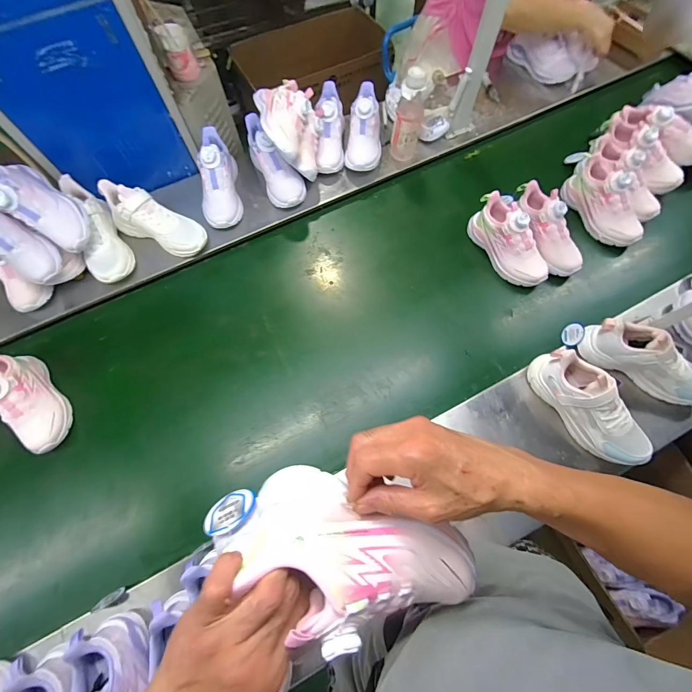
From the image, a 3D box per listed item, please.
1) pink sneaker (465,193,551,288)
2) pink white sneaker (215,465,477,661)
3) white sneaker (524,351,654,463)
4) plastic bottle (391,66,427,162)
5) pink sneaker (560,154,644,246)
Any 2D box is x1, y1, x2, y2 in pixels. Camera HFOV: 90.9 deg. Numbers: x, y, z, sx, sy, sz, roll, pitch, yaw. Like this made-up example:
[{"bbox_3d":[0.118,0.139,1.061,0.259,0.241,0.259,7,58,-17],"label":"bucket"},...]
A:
[{"bbox_3d":[0.372,-0.237,0.764,0.080,0.108,0.217,-28,72,-8],"label":"pink sneaker"},{"bbox_3d":[0.013,0.180,0.286,0.213,0.068,0.110,20,72,-6],"label":"pink white sneaker"},{"bbox_3d":[0.432,0.105,0.601,0.080,0.102,0.229,-33,73,-8],"label":"white sneaker"},{"bbox_3d":[0.146,-0.528,0.795,0.063,0.194,0.060,9,72,6],"label":"plastic bottle"},{"bbox_3d":[0.603,-0.338,0.786,0.081,0.097,0.220,-19,71,-5],"label":"pink sneaker"}]

